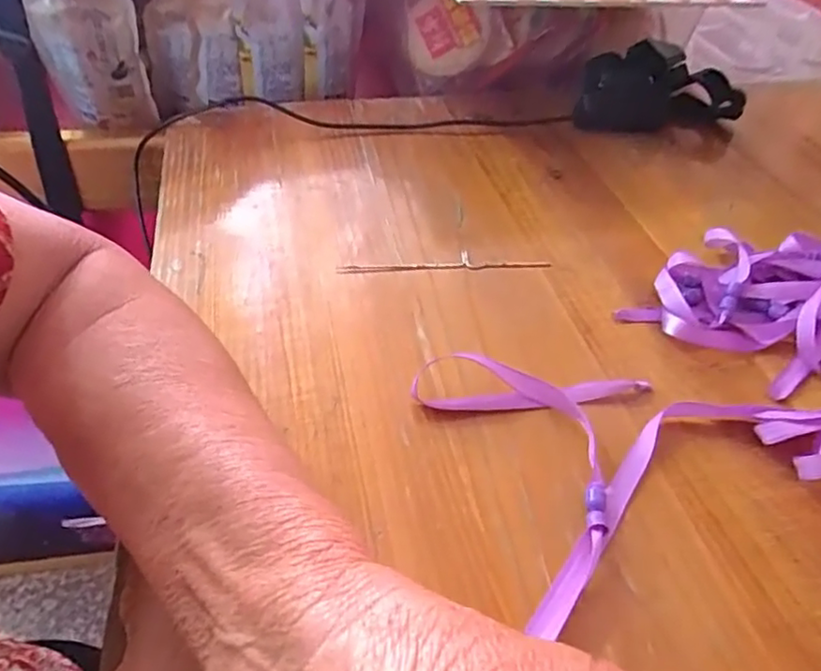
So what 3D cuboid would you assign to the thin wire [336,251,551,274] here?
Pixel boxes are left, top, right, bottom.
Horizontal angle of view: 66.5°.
[{"bbox_3d":[0.019,-0.043,0.367,0.123,0.004,0.013,-3,44,-4],"label":"thin wire"}]

